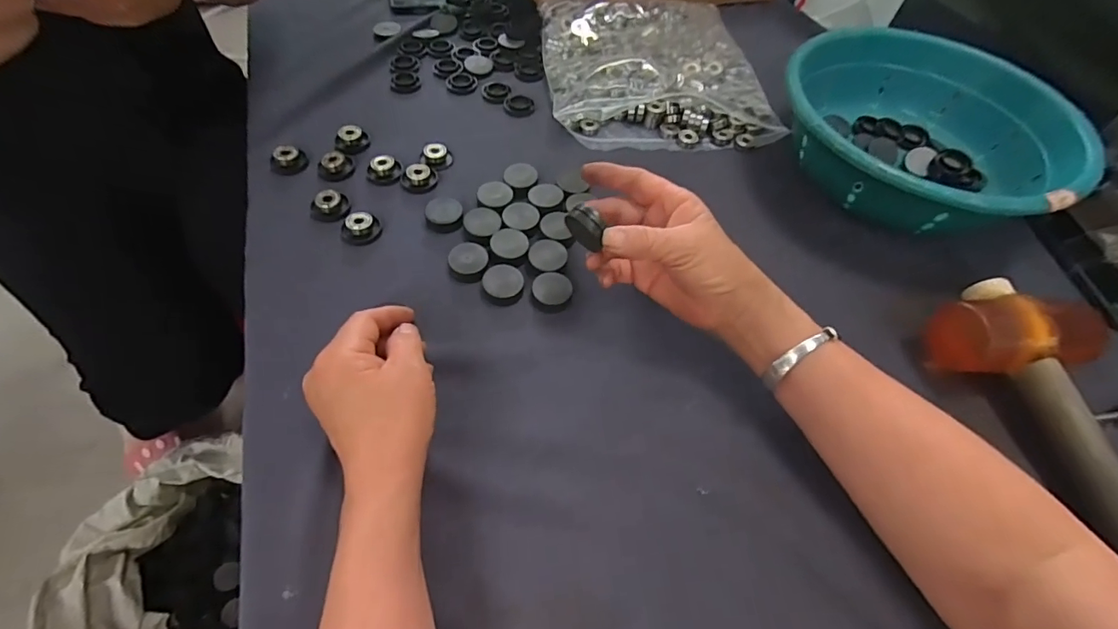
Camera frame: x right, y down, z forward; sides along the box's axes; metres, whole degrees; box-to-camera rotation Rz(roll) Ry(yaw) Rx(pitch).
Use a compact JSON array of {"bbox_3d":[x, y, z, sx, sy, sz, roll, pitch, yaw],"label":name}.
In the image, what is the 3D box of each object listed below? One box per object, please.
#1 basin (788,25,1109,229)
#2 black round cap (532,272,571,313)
[{"bbox_3d":[0.341,-0.171,0.465,0.248,0.079,0.243,2,55,-3],"label":"basin"},{"bbox_3d":[-0.005,-0.019,0.394,0.031,0.012,0.030,2,55,-3],"label":"black round cap"}]

